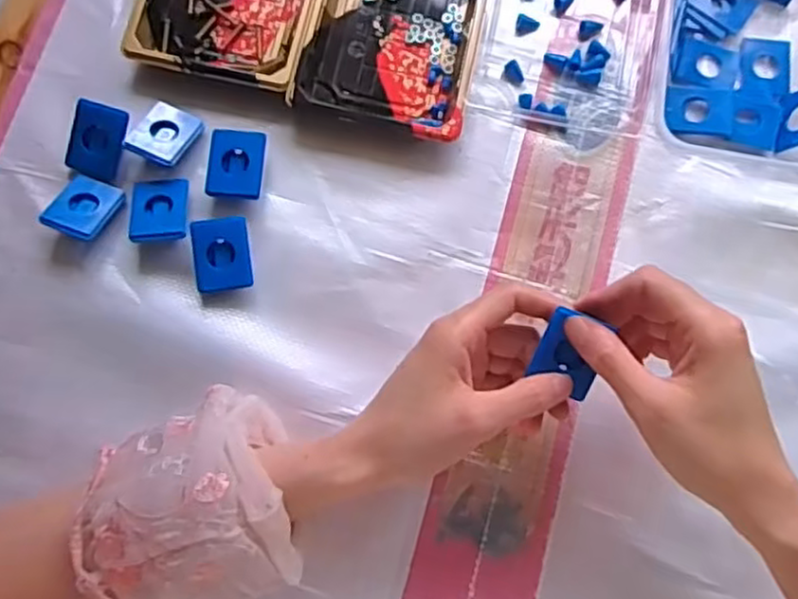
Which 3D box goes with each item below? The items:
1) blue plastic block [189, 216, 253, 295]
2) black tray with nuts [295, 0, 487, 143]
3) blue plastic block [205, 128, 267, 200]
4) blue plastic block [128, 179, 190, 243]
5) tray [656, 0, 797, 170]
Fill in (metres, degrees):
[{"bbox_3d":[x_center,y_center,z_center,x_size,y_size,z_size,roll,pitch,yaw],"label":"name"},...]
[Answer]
[{"bbox_3d":[-0.108,-0.027,0.431,0.033,0.016,0.043,-5,80,-2],"label":"blue plastic block"},{"bbox_3d":[0.001,-0.189,0.465,0.106,0.024,0.162,11,80,1],"label":"black tray with nuts"},{"bbox_3d":[-0.103,-0.085,0.446,0.035,0.012,0.044,6,80,0],"label":"blue plastic block"},{"bbox_3d":[-0.148,-0.055,0.436,0.033,0.013,0.040,-3,80,-2],"label":"blue plastic block"},{"bbox_3d":[0.232,-0.168,0.460,0.118,0.034,0.151,9,80,0],"label":"tray"}]

